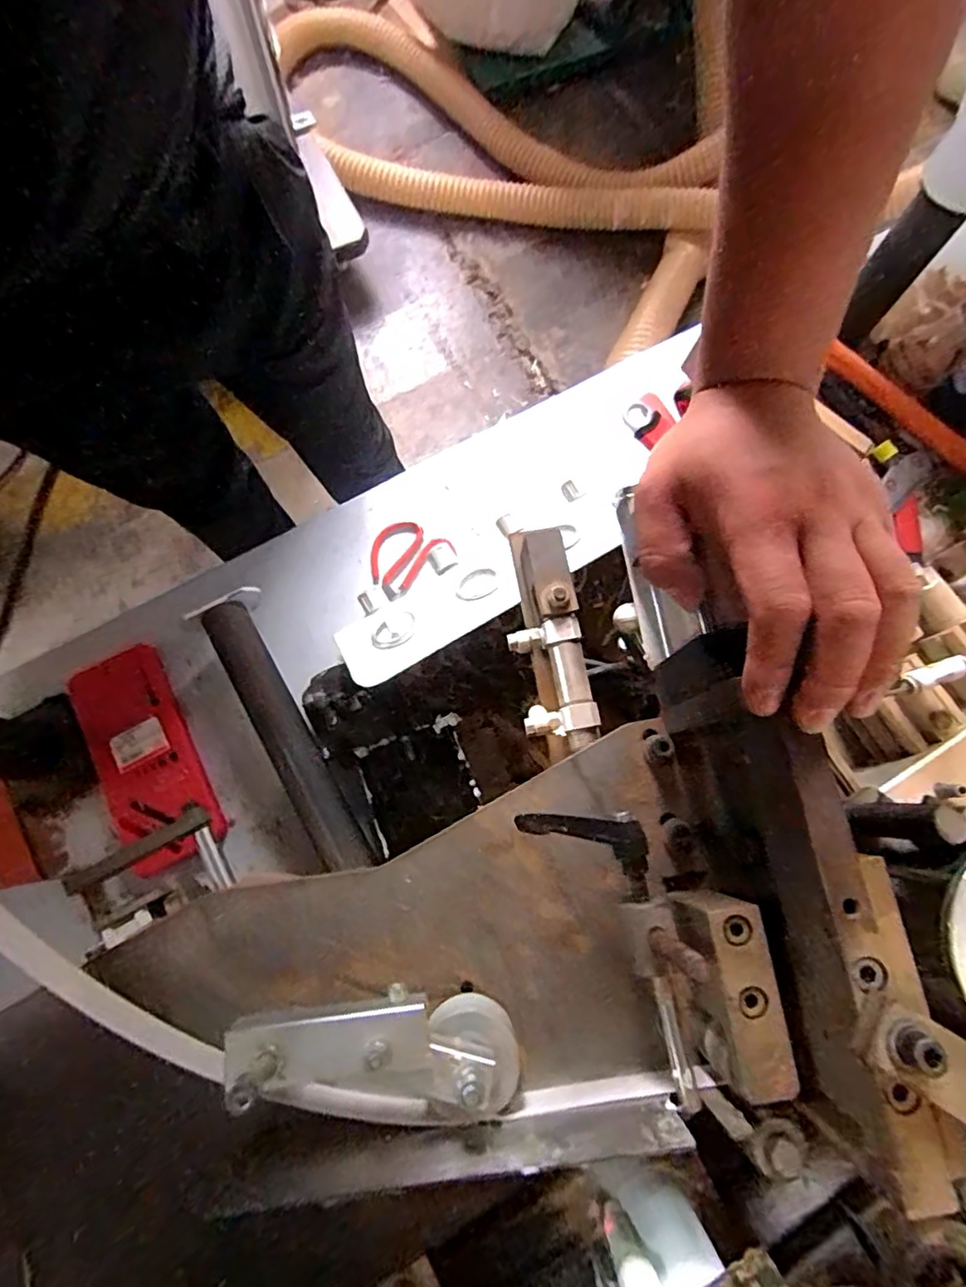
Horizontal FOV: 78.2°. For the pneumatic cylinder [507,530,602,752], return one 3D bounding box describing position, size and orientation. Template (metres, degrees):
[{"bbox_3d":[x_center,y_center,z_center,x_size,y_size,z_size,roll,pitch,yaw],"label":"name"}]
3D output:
[{"bbox_3d":[0.042,-0.009,0.407,0.050,0.049,0.163,-9,75,-4],"label":"pneumatic cylinder"}]

